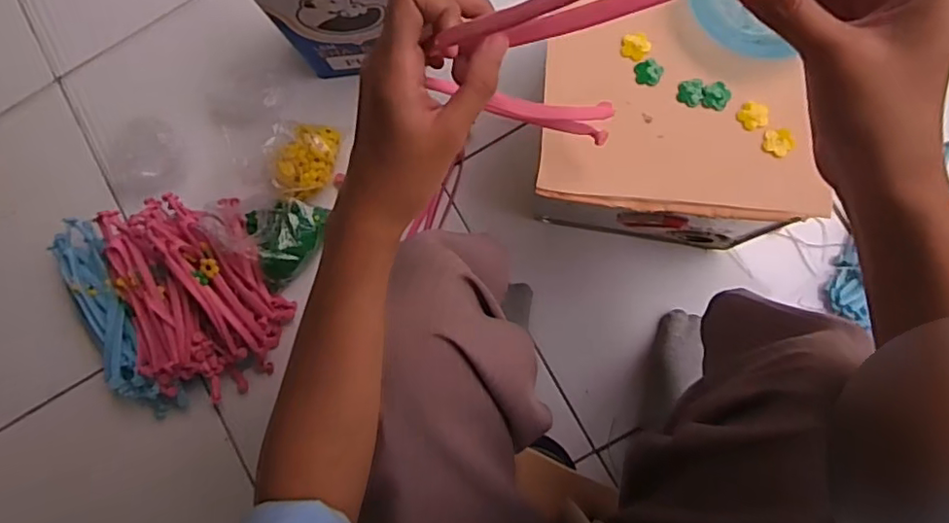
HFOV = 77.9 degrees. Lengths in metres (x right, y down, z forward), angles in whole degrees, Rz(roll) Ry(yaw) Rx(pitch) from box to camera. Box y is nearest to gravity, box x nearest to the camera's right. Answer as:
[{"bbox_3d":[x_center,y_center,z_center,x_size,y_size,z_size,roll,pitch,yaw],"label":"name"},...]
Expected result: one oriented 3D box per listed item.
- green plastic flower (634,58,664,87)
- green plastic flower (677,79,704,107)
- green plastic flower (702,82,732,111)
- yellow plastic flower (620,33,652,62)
[{"bbox_3d":[0.151,-0.164,0.509,0.023,0.004,0.023,0,84,6],"label":"green plastic flower"},{"bbox_3d":[0.185,-0.145,0.503,0.021,0.004,0.024,9,85,7],"label":"green plastic flower"},{"bbox_3d":[0.205,-0.141,0.498,0.021,0.005,0.024,21,86,7],"label":"green plastic flower"},{"bbox_3d":[0.140,-0.187,0.511,0.025,0.004,0.023,2,84,6],"label":"yellow plastic flower"}]

